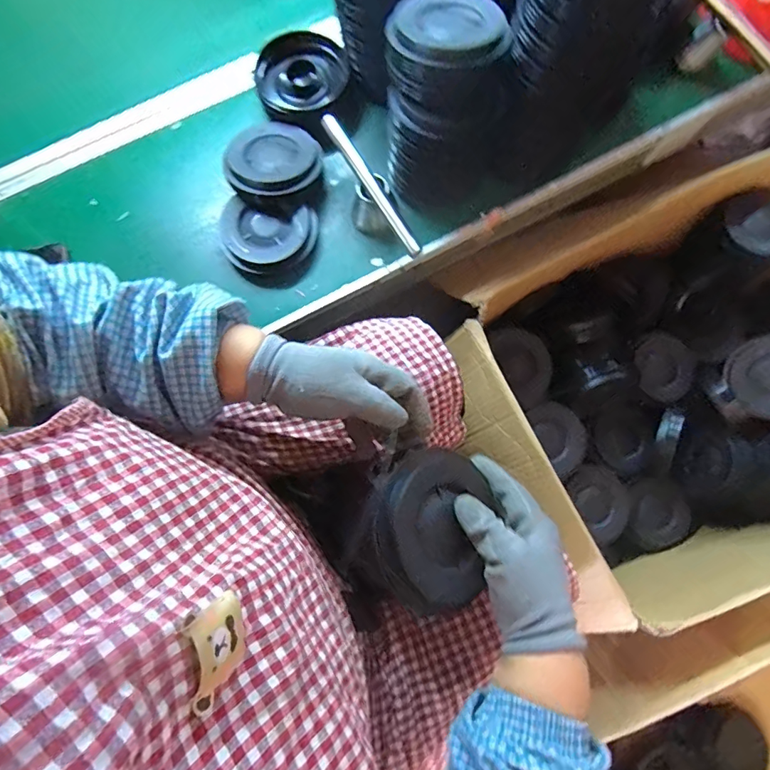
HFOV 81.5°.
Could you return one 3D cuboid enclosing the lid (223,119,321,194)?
[{"bbox_3d":[-0.140,-0.285,0.569,0.116,0.039,0.111,0,79,1],"label":"lid"}]

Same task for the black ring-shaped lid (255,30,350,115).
[{"bbox_3d":[-0.108,-0.405,0.581,0.117,0.031,0.104,-19,79,-3],"label":"black ring-shaped lid"}]

